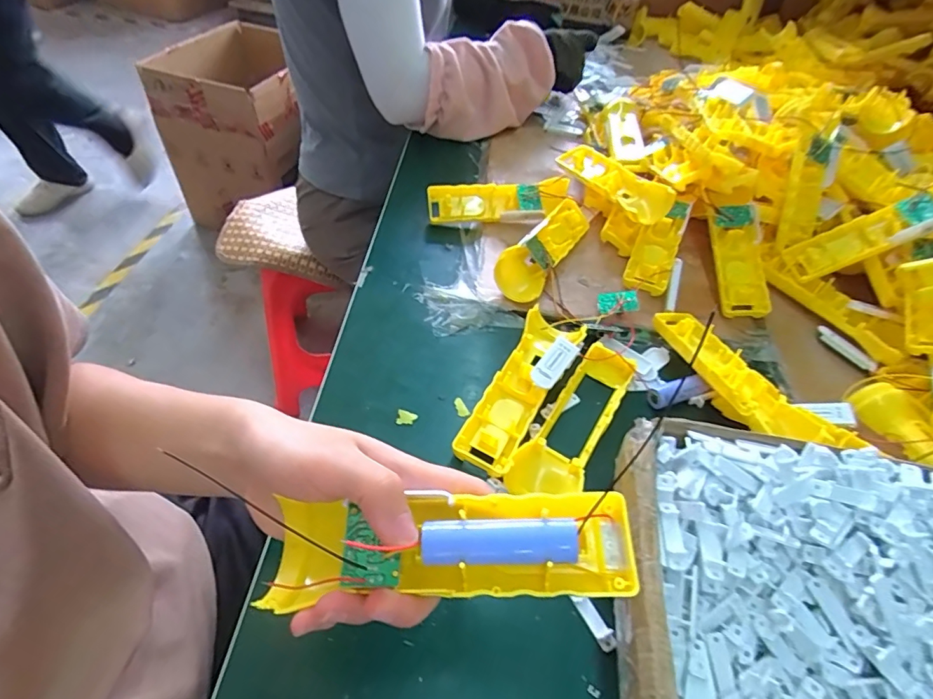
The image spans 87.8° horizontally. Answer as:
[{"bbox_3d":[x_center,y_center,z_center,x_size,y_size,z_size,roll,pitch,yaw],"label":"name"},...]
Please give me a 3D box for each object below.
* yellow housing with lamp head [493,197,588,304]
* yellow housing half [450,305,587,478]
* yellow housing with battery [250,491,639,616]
[{"bbox_3d":[0.082,-0.105,0.494,0.041,0.045,0.150,29,52,18],"label":"yellow housing with lamp head"},{"bbox_3d":[0.044,0.029,0.394,0.049,0.023,0.164,25,51,15],"label":"yellow housing half"},{"bbox_3d":[-0.009,0.090,0.217,0.163,0.031,0.042,-5,49,5],"label":"yellow housing with battery"}]

